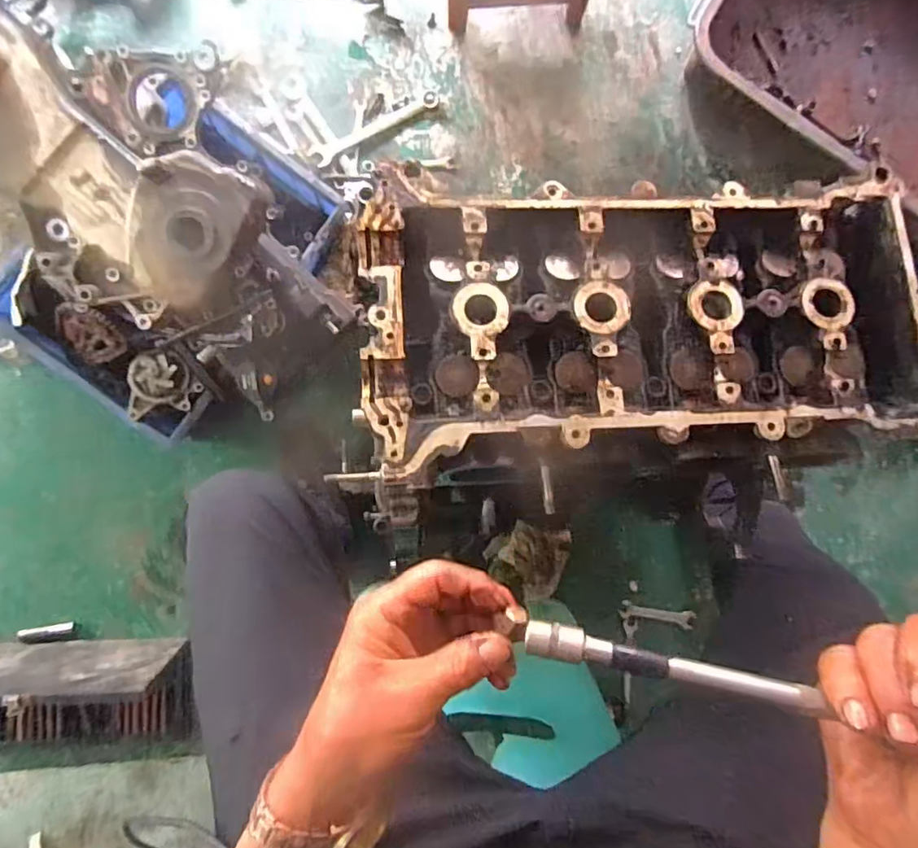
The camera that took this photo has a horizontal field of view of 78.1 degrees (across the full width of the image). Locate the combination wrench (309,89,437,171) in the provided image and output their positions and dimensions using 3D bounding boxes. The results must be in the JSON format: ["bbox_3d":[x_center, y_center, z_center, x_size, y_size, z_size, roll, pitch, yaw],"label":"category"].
[{"bbox_3d":[-0.133,-0.482,0.915,0.227,0.012,0.040,-29,94,-5],"label":"combination wrench"}]

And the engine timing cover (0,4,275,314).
[{"bbox_3d":[-0.439,-0.297,0.665,0.397,0.080,0.236,31,89,-4],"label":"engine timing cover"}]

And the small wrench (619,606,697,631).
[{"bbox_3d":[0.339,0.328,0.970,0.121,0.011,0.028,4,91,12],"label":"small wrench"}]

